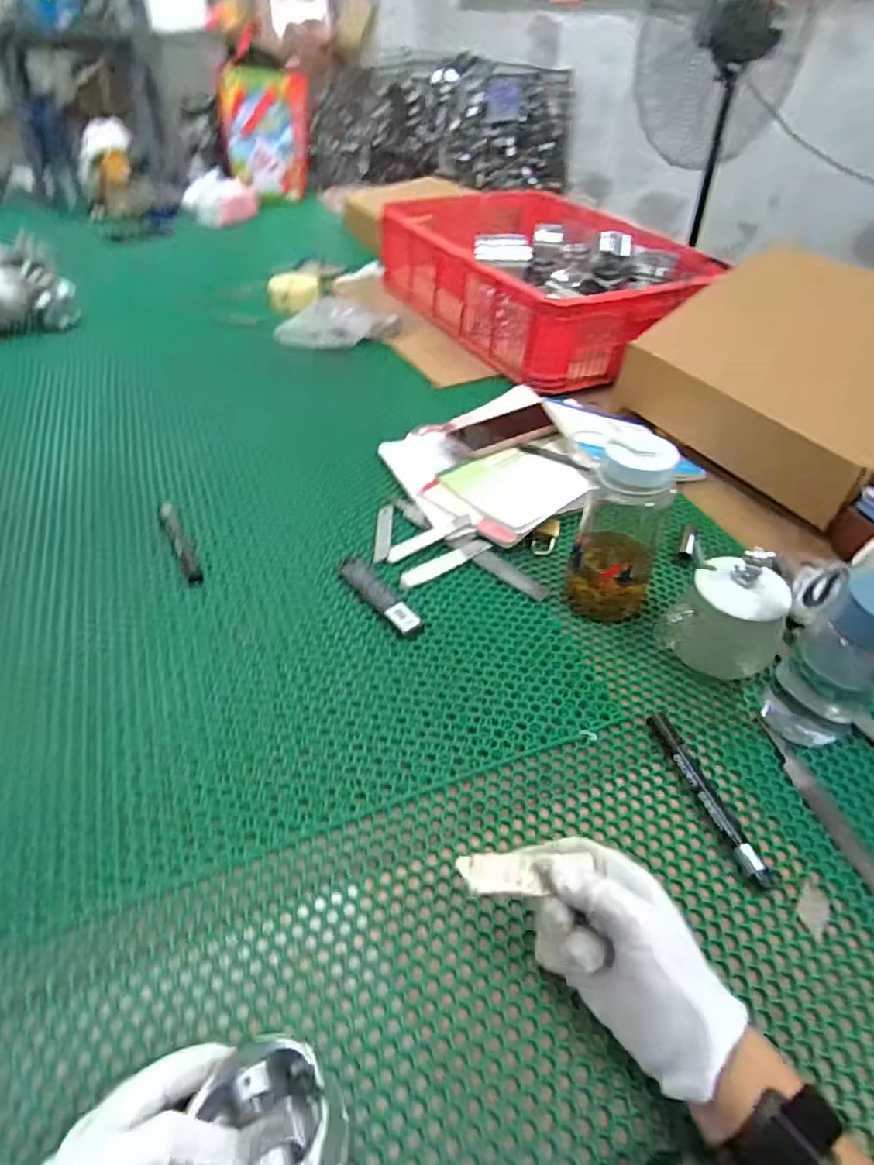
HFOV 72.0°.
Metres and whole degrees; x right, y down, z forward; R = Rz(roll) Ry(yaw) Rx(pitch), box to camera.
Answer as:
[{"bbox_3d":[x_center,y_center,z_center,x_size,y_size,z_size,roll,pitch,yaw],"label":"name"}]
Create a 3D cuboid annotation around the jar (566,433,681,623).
[{"bbox_3d":[0.176,-0.046,0.567,0.075,0.172,0.075,1,45,-1],"label":"jar"}]

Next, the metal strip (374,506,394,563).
[{"bbox_3d":[-0.060,-0.060,0.687,0.016,0.004,0.101,1,45,-1],"label":"metal strip"}]

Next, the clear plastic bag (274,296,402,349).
[{"bbox_3d":[-0.170,-0.447,1.038,0.216,0.060,0.094,-9,46,-11],"label":"clear plastic bag"}]

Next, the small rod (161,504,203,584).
[{"bbox_3d":[-0.283,-0.047,0.659,0.018,0.016,0.145,-21,49,-21],"label":"small rod"}]

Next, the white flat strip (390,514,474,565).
[{"bbox_3d":[-0.008,-0.050,0.671,0.108,0.005,0.022,-27,51,-18],"label":"white flat strip"}]

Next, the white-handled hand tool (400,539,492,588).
[{"bbox_3d":[0.008,-0.023,0.650,0.109,0.008,0.020,-25,51,-24],"label":"white-handled hand tool"}]

